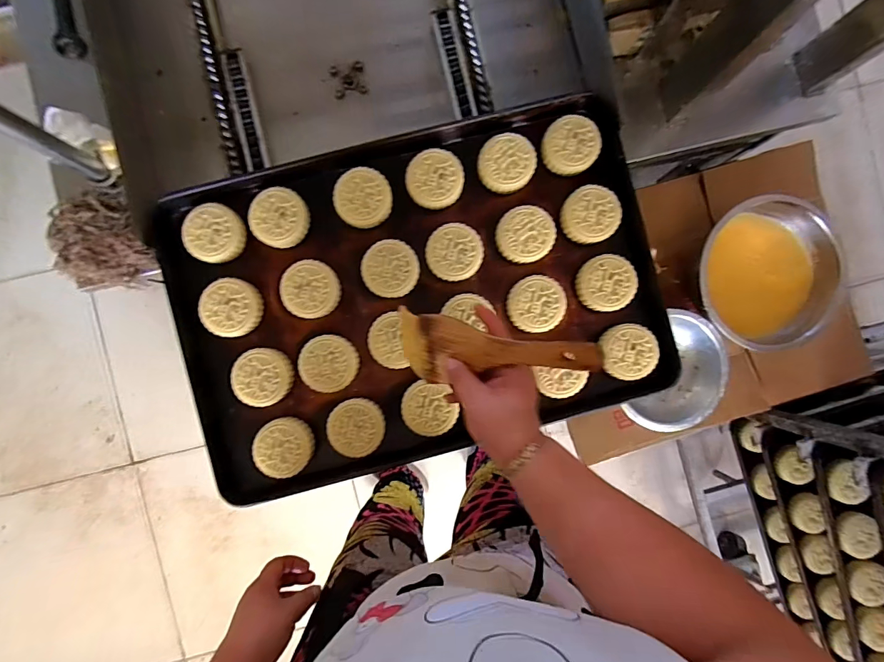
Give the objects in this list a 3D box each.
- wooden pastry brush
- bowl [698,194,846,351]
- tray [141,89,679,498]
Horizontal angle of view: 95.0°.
[{"bbox_3d":[0.041,0.020,0.392,0.215,0.014,0.073,3,91,37],"label":"wooden pastry brush"},{"bbox_3d":[0.486,-0.086,0.646,0.214,0.103,0.221,0,91,-3],"label":"bowl"},{"bbox_3d":[-0.027,-0.046,0.519,0.582,0.048,0.401,-14,91,-2],"label":"tray"}]

